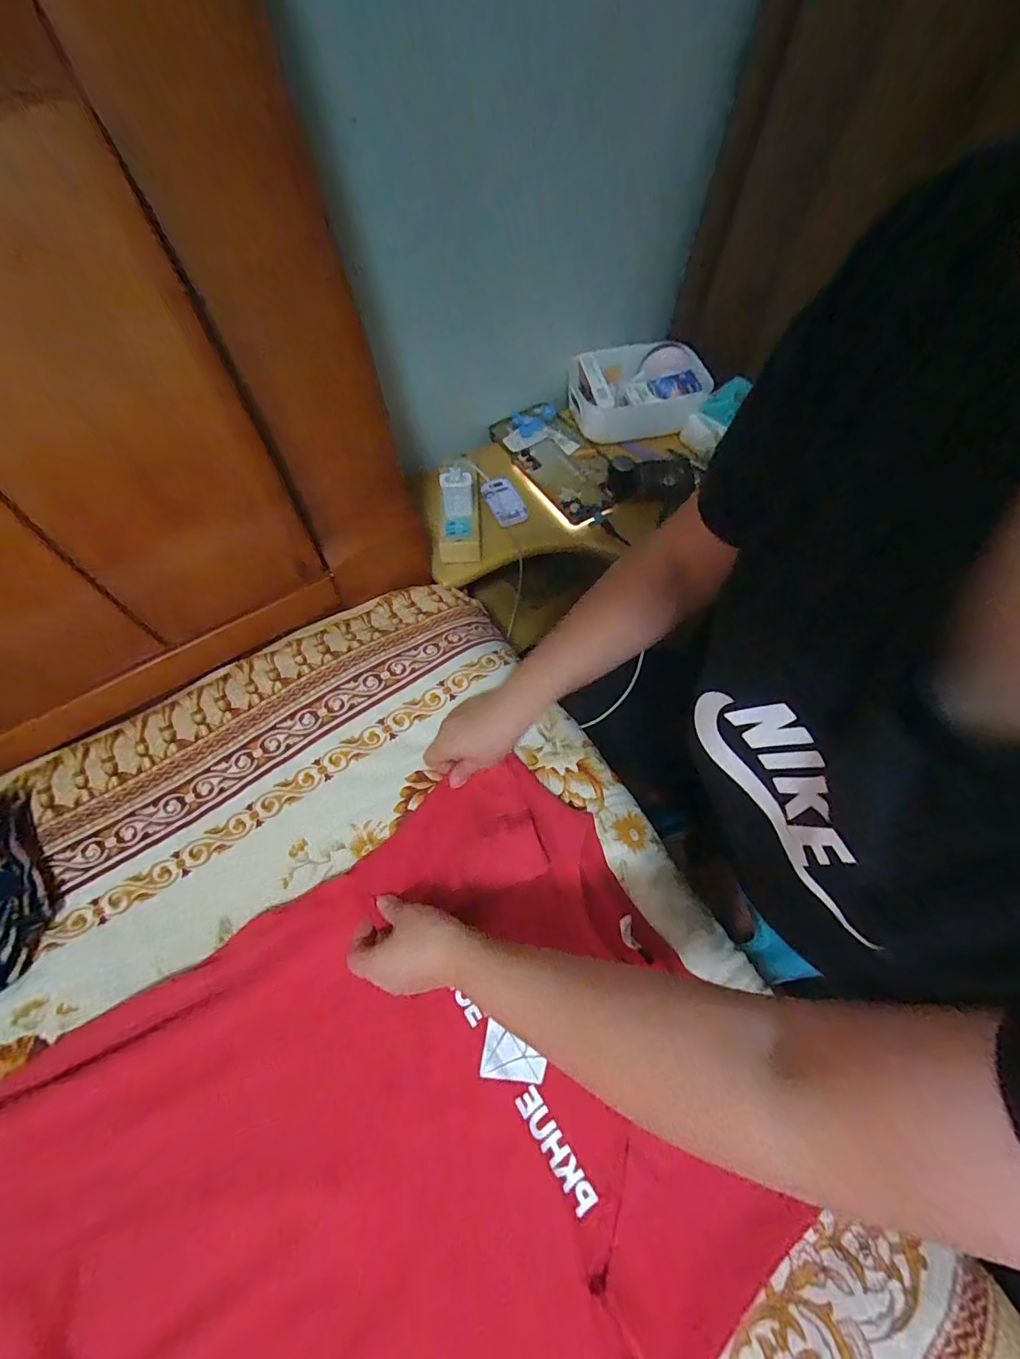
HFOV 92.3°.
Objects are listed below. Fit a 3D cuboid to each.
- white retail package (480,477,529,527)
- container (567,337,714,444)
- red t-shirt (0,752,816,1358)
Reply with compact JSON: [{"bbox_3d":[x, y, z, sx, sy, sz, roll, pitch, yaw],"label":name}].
[{"bbox_3d":[-0.007,-0.254,0.699,0.045,0.010,0.073,-28,81,-6],"label":"white retail package"},{"bbox_3d":[0.201,-0.454,0.768,0.199,0.068,0.147,-10,63,-6],"label":"container"},{"bbox_3d":[-0.093,0.358,0.360,0.543,0.037,0.419,-33,68,-18],"label":"red t-shirt"}]

